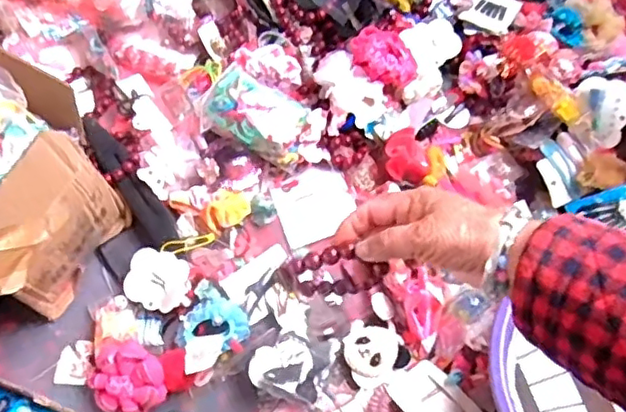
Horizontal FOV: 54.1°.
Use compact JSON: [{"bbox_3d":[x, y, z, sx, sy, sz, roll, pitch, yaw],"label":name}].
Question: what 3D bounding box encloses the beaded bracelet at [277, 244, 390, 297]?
[{"bbox_3d":[0.015,0.053,0.493,0.082,0.070,0.023,3,67,0],"label":"beaded bracelet"}]

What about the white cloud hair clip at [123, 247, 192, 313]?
[{"bbox_3d":[-0.178,0.085,0.707,0.079,0.024,0.062,22,69,7],"label":"white cloud hair clip"}]

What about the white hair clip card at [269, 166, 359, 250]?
[{"bbox_3d":[0.002,-0.002,0.792,0.098,0.007,0.087,-25,79,-4],"label":"white hair clip card"}]

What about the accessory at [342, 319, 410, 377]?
[{"bbox_3d":[0.070,0.163,0.703,0.068,0.020,0.060,-15,69,-8],"label":"accessory"}]

